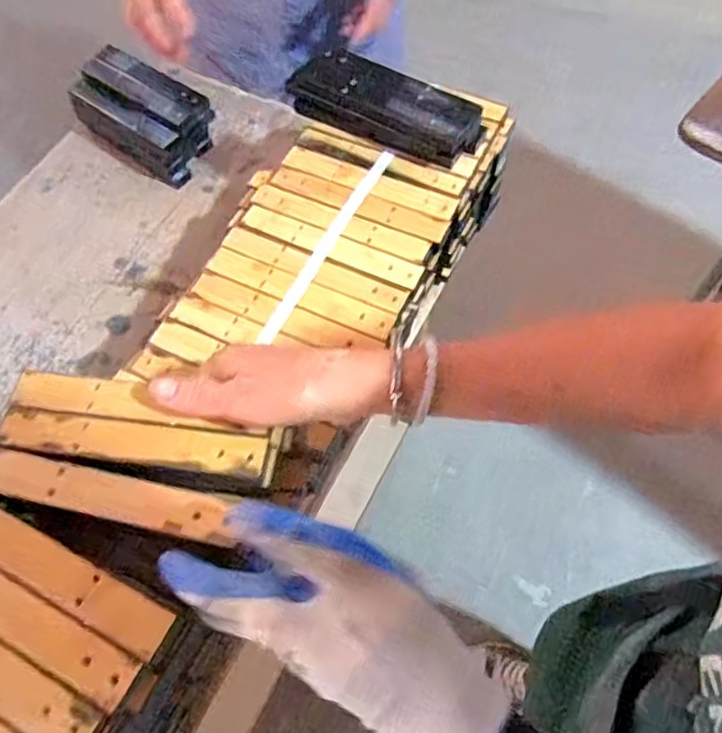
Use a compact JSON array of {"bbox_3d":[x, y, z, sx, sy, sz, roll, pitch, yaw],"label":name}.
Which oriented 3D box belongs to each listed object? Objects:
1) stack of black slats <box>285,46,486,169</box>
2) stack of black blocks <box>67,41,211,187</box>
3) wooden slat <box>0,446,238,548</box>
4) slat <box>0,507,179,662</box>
[{"bbox_3d":[0.022,-0.258,0.602,0.199,0.045,0.065,30,67,18],"label":"stack of black slats"},{"bbox_3d":[-0.279,-0.327,0.803,0.190,0.095,0.099,32,68,19],"label":"stack of black blocks"},{"bbox_3d":[-0.163,0.080,0.386,0.176,0.007,0.029,11,62,9],"label":"wooden slat"},{"bbox_3d":[-0.190,0.117,0.361,0.178,0.004,0.028,23,65,15],"label":"slat"}]

